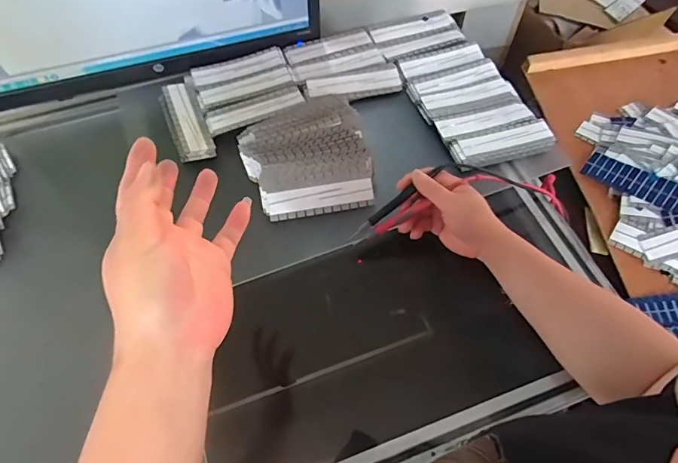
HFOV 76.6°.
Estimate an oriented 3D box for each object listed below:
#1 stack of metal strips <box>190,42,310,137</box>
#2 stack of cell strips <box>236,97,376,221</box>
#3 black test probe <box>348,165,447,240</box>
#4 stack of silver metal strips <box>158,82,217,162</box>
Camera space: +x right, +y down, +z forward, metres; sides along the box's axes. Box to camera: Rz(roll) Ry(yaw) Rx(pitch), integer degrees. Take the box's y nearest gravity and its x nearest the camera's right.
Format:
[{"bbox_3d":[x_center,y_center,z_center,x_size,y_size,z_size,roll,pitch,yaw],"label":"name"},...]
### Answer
[{"bbox_3d":[-0.128,-0.203,0.601,0.134,0.011,0.130,-22,63,-9],"label":"stack of metal strips"},{"bbox_3d":[-0.042,-0.098,0.523,0.146,0.033,0.160,-14,61,-8],"label":"stack of cell strips"},{"bbox_3d":[0.064,-0.032,0.476,0.127,0.017,0.011,-38,66,2],"label":"black test probe"},{"bbox_3d":[-0.202,-0.144,0.562,0.044,0.013,0.133,-22,62,-12],"label":"stack of silver metal strips"}]

